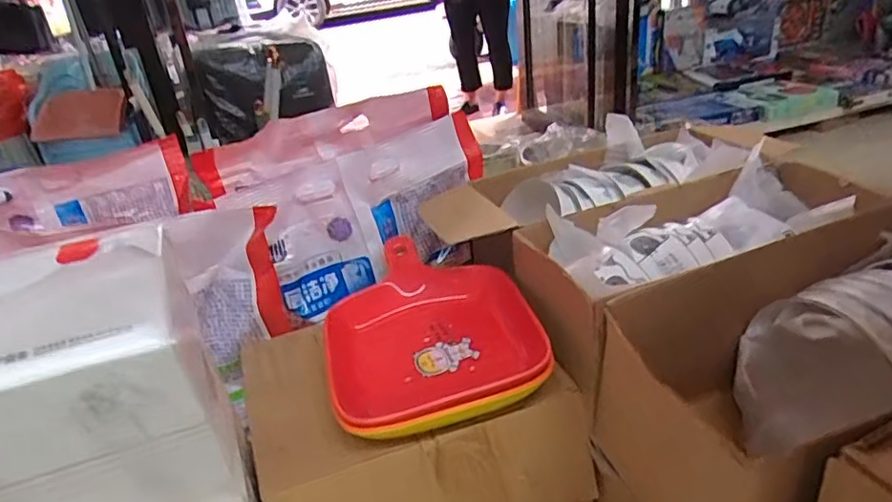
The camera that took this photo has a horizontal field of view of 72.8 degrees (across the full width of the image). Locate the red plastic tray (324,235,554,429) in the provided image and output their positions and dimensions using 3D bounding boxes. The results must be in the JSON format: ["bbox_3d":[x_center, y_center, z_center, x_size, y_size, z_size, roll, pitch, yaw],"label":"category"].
[{"bbox_3d":[-0.019,0.056,0.478,0.151,0.037,0.205,-12,28,-9],"label":"red plastic tray"}]

